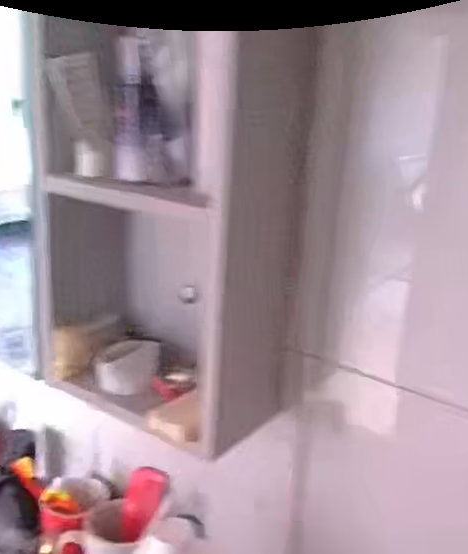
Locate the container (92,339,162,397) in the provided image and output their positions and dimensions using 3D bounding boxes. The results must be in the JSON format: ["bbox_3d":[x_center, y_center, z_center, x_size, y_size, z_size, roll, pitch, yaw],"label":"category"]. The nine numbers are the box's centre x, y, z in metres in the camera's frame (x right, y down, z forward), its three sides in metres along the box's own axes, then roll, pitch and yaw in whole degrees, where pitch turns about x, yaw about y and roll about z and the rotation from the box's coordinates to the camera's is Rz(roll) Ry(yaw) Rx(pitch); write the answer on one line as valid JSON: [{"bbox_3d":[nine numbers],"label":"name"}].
[{"bbox_3d":[-0.110,0.091,0.722,0.061,0.043,0.048,2,19,-3],"label":"container"}]

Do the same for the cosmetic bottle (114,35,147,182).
[{"bbox_3d":[-0.095,-0.152,0.632,0.026,0.124,0.032,-2,20,-14],"label":"cosmetic bottle"}]

